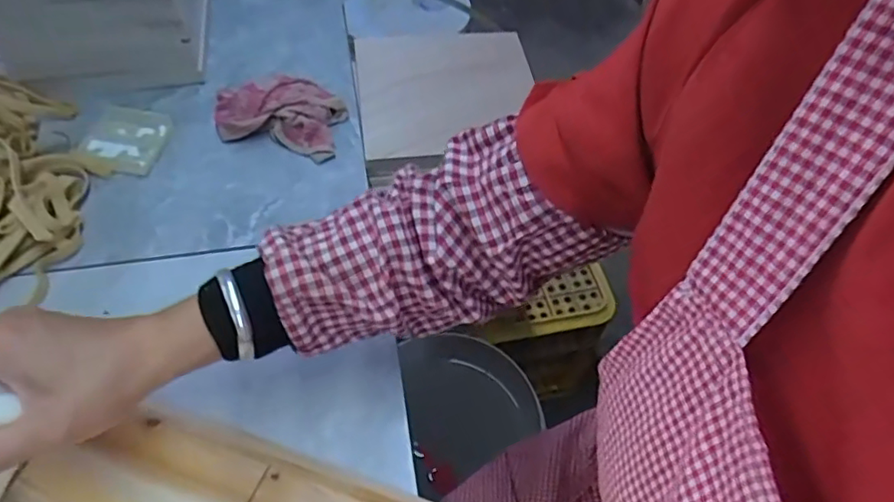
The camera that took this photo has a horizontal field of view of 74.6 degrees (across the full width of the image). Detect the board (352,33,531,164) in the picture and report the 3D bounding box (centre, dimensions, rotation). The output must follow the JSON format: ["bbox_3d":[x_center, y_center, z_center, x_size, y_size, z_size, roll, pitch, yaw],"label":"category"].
[{"bbox_3d":[0.000,-0.180,0.623,0.184,0.011,0.206,-5,55,-7],"label":"board"}]

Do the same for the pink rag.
[{"bbox_3d":[-0.167,-0.139,0.577,0.124,0.036,0.083,8,54,2],"label":"pink rag"}]

